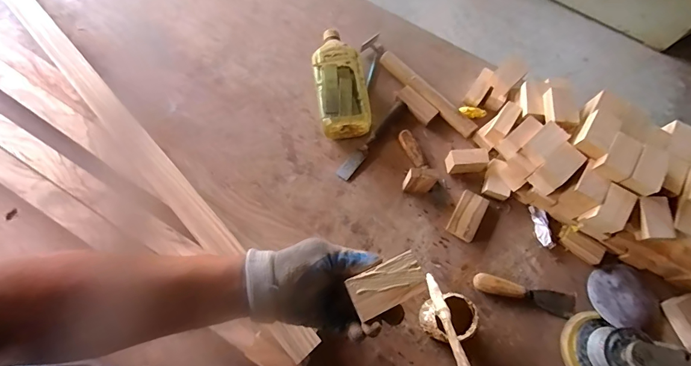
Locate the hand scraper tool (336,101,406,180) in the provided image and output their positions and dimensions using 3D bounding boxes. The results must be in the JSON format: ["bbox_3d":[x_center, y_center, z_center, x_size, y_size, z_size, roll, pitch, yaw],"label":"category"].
[{"bbox_3d":[0.049,-0.081,0.705,0.023,0.012,0.183,36,76,11],"label":"hand scraper tool"}]

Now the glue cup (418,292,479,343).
[{"bbox_3d":[0.152,0.201,0.568,0.069,0.093,0.062,-44,77,-12],"label":"glue cup"}]

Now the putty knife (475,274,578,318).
[{"bbox_3d":[0.294,0.183,0.619,0.166,0.024,0.036,13,73,5],"label":"putty knife"}]

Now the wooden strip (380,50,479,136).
[{"bbox_3d":[0.154,-0.173,0.720,0.226,0.017,0.032,43,78,13],"label":"wooden strip"}]

